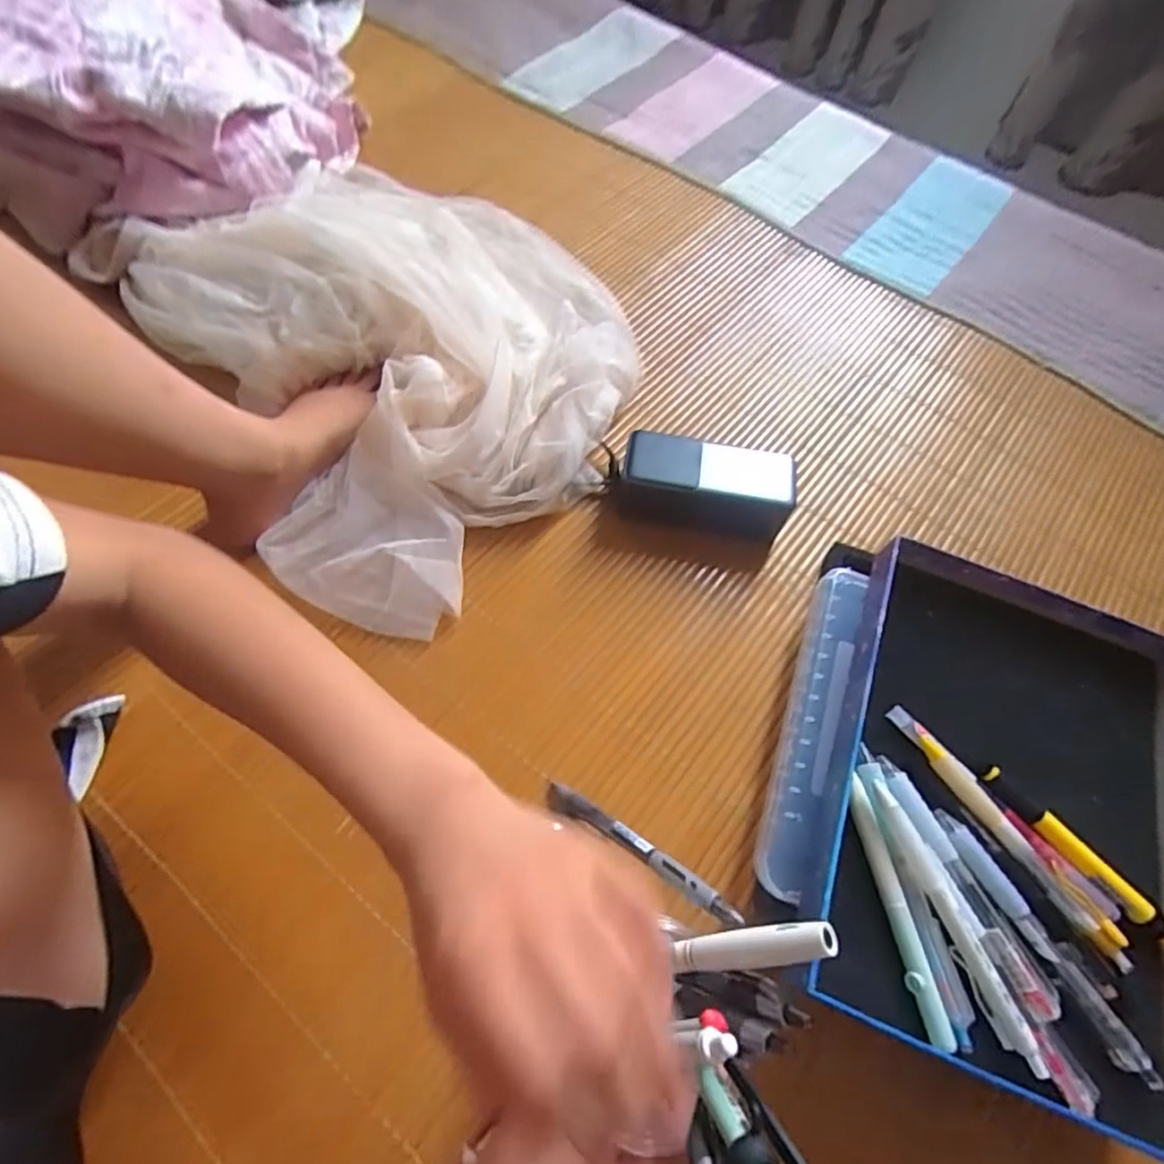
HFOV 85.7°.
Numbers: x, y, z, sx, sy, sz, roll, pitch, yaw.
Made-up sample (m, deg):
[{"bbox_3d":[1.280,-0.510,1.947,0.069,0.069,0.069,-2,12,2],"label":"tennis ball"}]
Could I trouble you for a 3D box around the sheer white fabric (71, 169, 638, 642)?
[{"bbox_3d":[-0.171,-0.215,0.521,0.444,0.089,0.361,39,66,17],"label":"sheer white fabric"}]

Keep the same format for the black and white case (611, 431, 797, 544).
[{"bbox_3d":[0.091,-0.072,0.480,0.131,0.055,0.054,12,61,3],"label":"black and white case"}]

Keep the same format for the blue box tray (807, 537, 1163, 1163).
[{"bbox_3d":[0.236,0.119,0.340,0.188,0.034,0.262,21,62,8],"label":"blue box tray"}]

